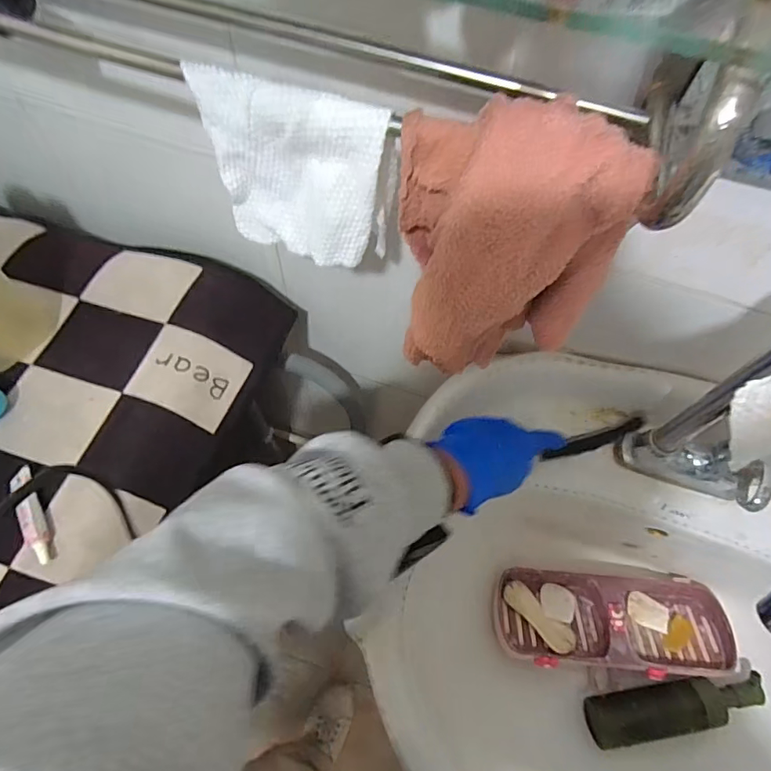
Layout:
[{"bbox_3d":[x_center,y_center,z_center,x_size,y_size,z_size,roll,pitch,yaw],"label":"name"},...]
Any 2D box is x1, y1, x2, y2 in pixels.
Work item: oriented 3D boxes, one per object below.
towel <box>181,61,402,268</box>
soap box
[{"bbox_3d":[-0.052,-0.125,0.298,0.116,0.105,0.023,19,64,7],"label":"towel"},{"bbox_3d":[0.258,0.265,0.543,0.266,0.037,0.103,4,63,-1],"label":"soap box"}]

